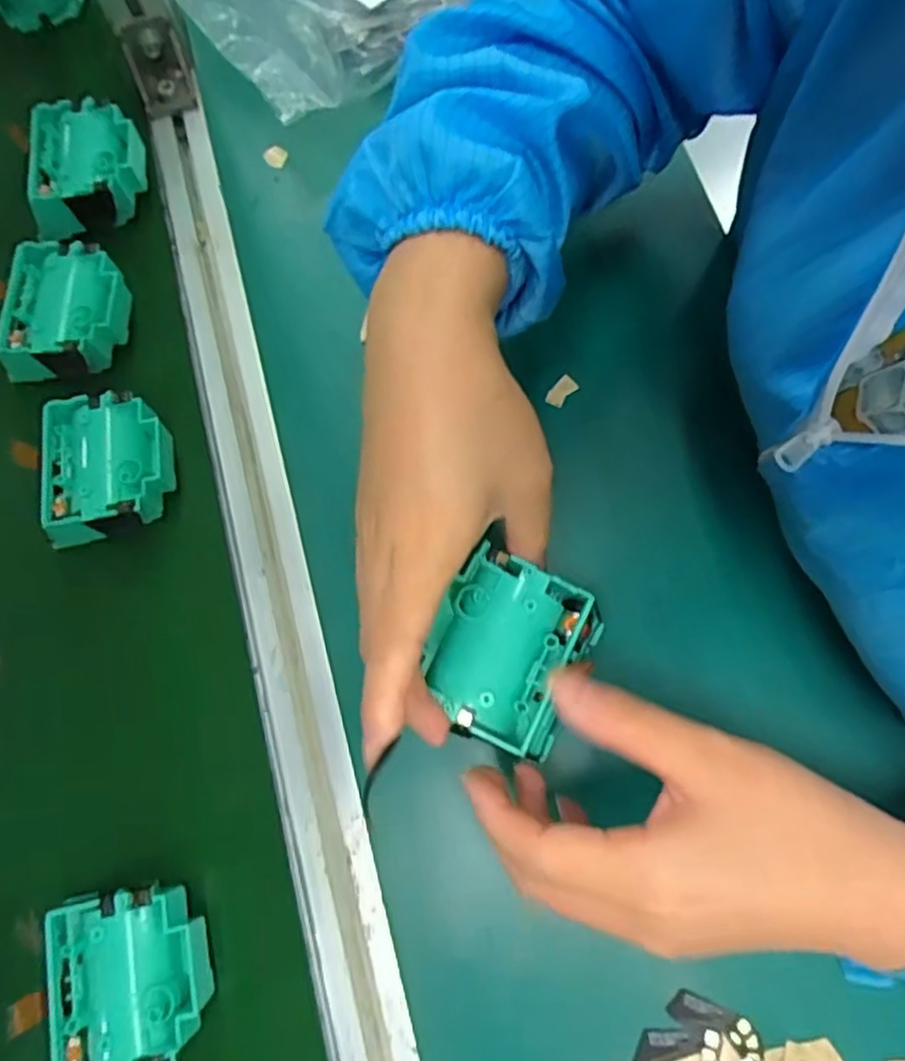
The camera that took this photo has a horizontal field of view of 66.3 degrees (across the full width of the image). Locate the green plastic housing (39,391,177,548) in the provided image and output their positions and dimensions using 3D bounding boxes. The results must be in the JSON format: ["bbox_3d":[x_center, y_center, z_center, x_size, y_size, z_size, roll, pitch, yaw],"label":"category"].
[{"bbox_3d":[-0.192,-0.034,0.389,0.073,0.037,0.076,-5,75,-3],"label":"green plastic housing"}]

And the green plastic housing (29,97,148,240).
[{"bbox_3d":[-0.228,-0.223,0.435,0.064,0.044,0.066,4,74,-1],"label":"green plastic housing"}]

